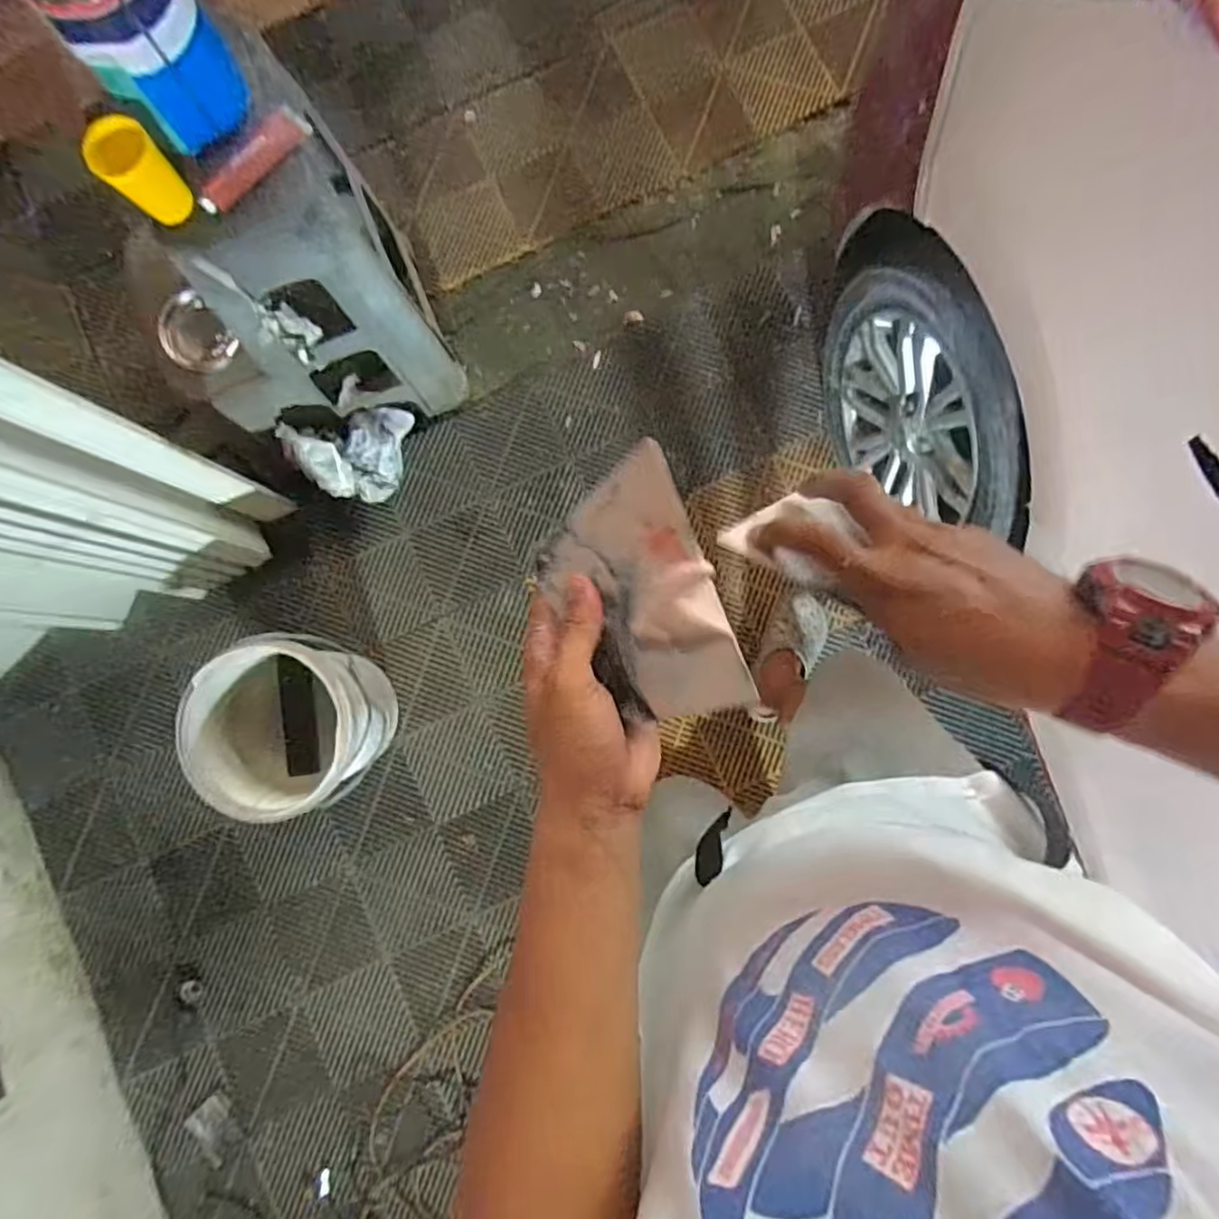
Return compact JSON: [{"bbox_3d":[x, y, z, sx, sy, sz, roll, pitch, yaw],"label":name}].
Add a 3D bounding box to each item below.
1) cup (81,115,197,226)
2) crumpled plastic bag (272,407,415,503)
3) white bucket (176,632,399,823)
[{"bbox_3d":[-0.600,-0.561,0.846,0.079,0.091,0.078,0,85,3],"label":"cup"},{"bbox_3d":[-0.521,-0.325,1.360,0.235,0.158,0.157,-28,84,0],"label":"crumpled plastic bag"},{"bbox_3d":[-0.587,0.216,1.271,0.275,0.343,0.298,0,85,3],"label":"white bucket"}]

